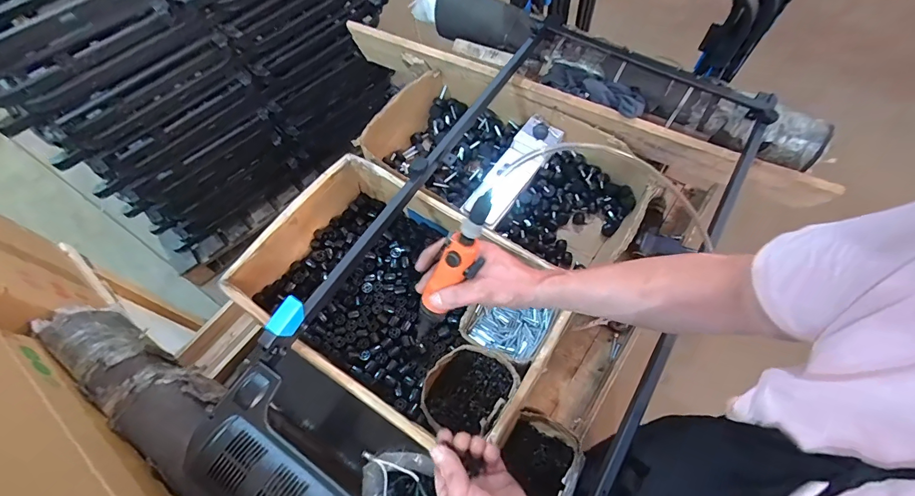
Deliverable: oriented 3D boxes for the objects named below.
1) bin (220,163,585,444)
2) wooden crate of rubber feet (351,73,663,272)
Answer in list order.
[{"bbox_3d":[-0.095,0.089,0.754,0.512,0.147,0.344,29,68,15],"label":"bin"},{"bbox_3d":[0.112,-0.200,0.929,0.604,0.140,0.302,26,67,13],"label":"wooden crate of rubber feet"}]

